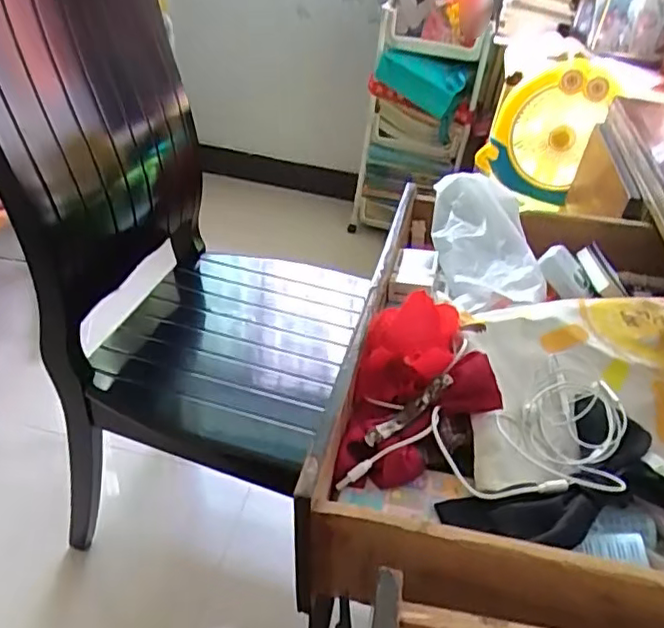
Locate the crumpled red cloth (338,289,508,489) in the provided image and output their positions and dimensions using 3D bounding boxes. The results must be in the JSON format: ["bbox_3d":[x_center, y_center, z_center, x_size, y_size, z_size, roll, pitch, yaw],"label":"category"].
[{"bbox_3d":[0.073,0.063,0.498,0.105,0.079,0.148,13,38,6],"label":"crumpled red cloth"}]

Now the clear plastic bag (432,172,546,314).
[{"bbox_3d":[0.176,-0.084,0.698,0.105,0.056,0.211,4,38,-5],"label":"clear plastic bag"}]

